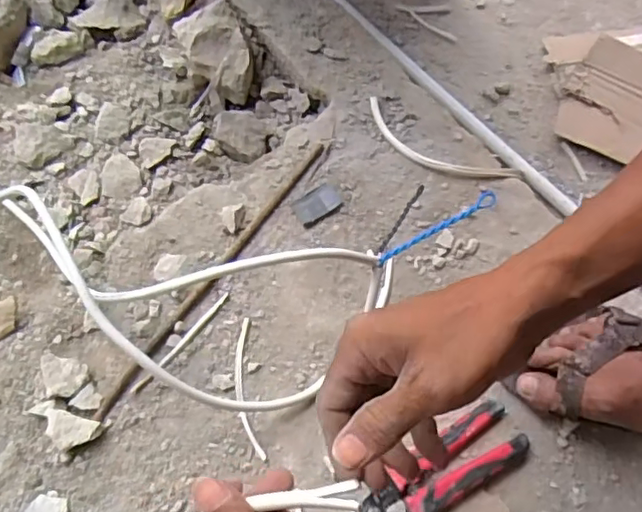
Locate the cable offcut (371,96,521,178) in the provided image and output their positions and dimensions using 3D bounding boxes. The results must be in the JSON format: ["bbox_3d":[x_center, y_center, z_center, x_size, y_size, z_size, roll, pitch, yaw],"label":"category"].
[{"bbox_3d":[0.126,-0.119,0.649,0.184,0.014,0.058,29,71,10],"label":"cable offcut"}]

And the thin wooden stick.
[{"bbox_3d":[-0.103,0.012,0.589,0.011,0.007,0.350,33,72,11],"label":"thin wooden stick"}]

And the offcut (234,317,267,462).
[{"bbox_3d":[-0.070,0.124,0.551,0.021,0.004,0.132,-9,69,-4],"label":"offcut"}]

